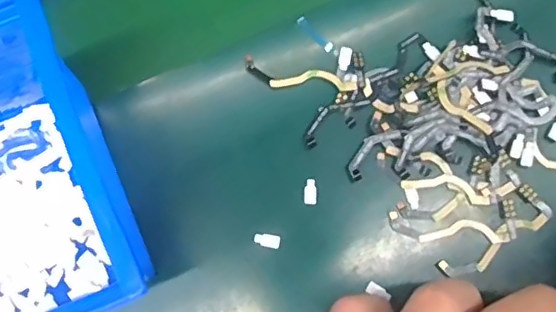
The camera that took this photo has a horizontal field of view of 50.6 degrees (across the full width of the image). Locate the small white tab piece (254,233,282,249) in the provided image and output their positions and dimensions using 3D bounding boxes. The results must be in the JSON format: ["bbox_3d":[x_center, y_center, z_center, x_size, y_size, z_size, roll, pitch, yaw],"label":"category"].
[{"bbox_3d":[-0.005,0.035,0.248,0.011,0.004,0.005,10,77,1],"label":"small white tab piece"}]

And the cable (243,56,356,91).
[{"bbox_3d":[0.010,-0.034,0.259,0.050,0.004,0.011,12,77,2],"label":"cable"}]

